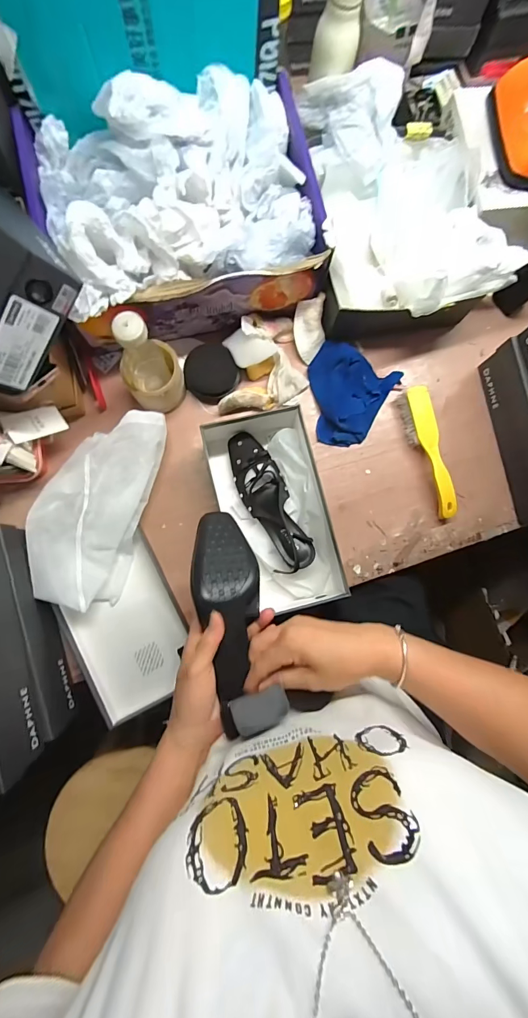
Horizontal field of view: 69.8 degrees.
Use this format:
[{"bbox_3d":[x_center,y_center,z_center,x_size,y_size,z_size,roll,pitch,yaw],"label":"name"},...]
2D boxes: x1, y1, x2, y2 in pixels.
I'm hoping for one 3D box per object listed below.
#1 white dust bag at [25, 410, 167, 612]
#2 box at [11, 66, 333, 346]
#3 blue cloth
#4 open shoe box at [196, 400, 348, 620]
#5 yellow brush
[{"bbox_3d":[-0.260,-0.008,0.581,0.143,0.072,0.300,17,83,-2],"label":"white dust bag"},{"bbox_3d":[-0.120,-0.435,0.553,0.381,0.172,0.297,-15,85,-5],"label":"box"},{"bbox_3d":[0.138,-0.193,0.648,0.143,0.039,0.157,26,83,-1],"label":"blue cloth"},{"bbox_3d":[0.020,-0.002,0.599,0.160,0.079,0.320,-17,85,-6],"label":"open shoe box"},{"bbox_3d":[0.283,-0.097,0.640,0.047,0.041,0.222,-17,85,-6],"label":"yellow brush"}]

